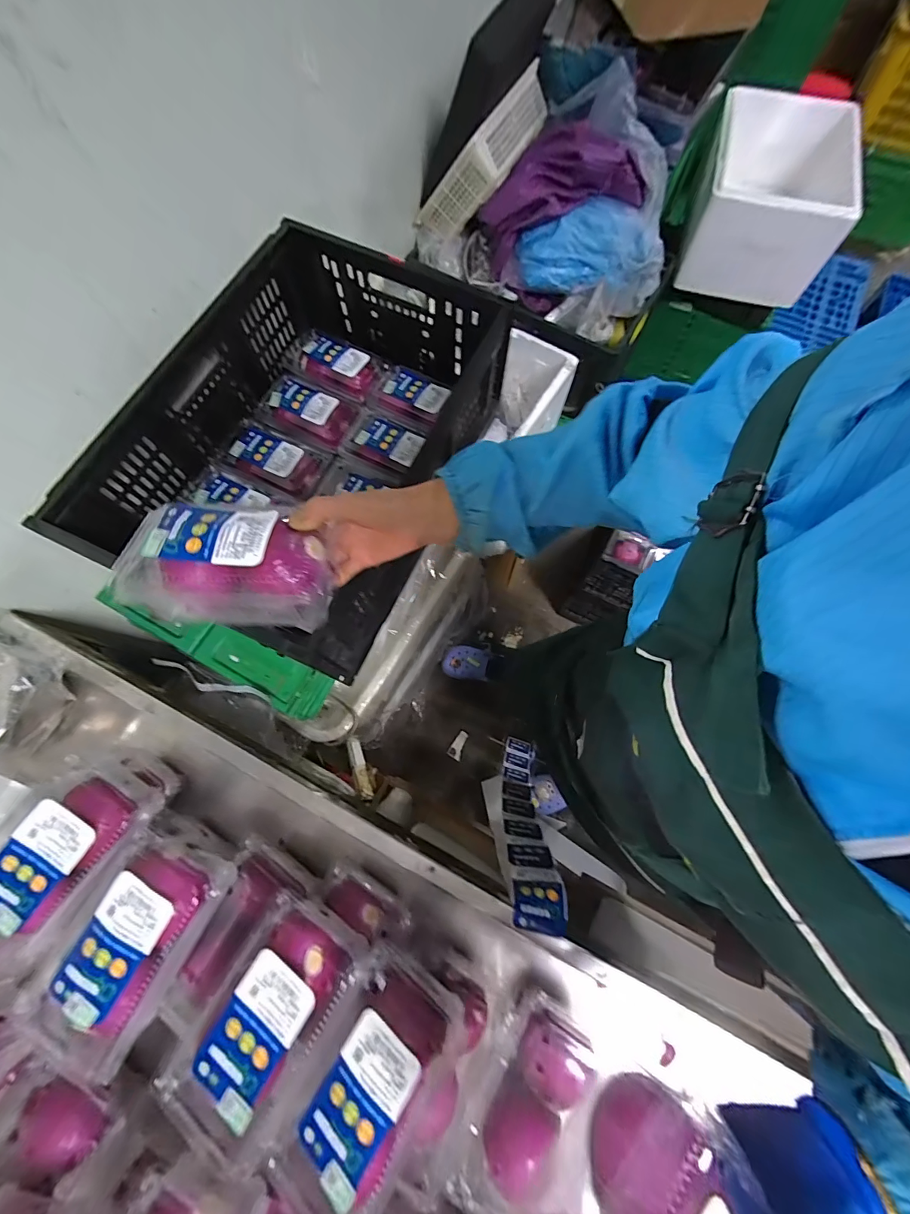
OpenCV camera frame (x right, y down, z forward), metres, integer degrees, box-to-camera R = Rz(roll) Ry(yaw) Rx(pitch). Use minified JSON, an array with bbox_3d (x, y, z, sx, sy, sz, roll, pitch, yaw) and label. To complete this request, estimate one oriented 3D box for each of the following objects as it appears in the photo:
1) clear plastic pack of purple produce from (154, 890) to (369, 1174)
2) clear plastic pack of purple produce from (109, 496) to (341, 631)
[{"bbox_3d":[-0.165,0.368,0.380,0.105,0.064,0.168,31,75,10],"label":"clear plastic pack of purple produce"},{"bbox_3d":[-0.193,-0.043,0.373,0.166,0.063,0.098,6,72,2],"label":"clear plastic pack of purple produce"}]

